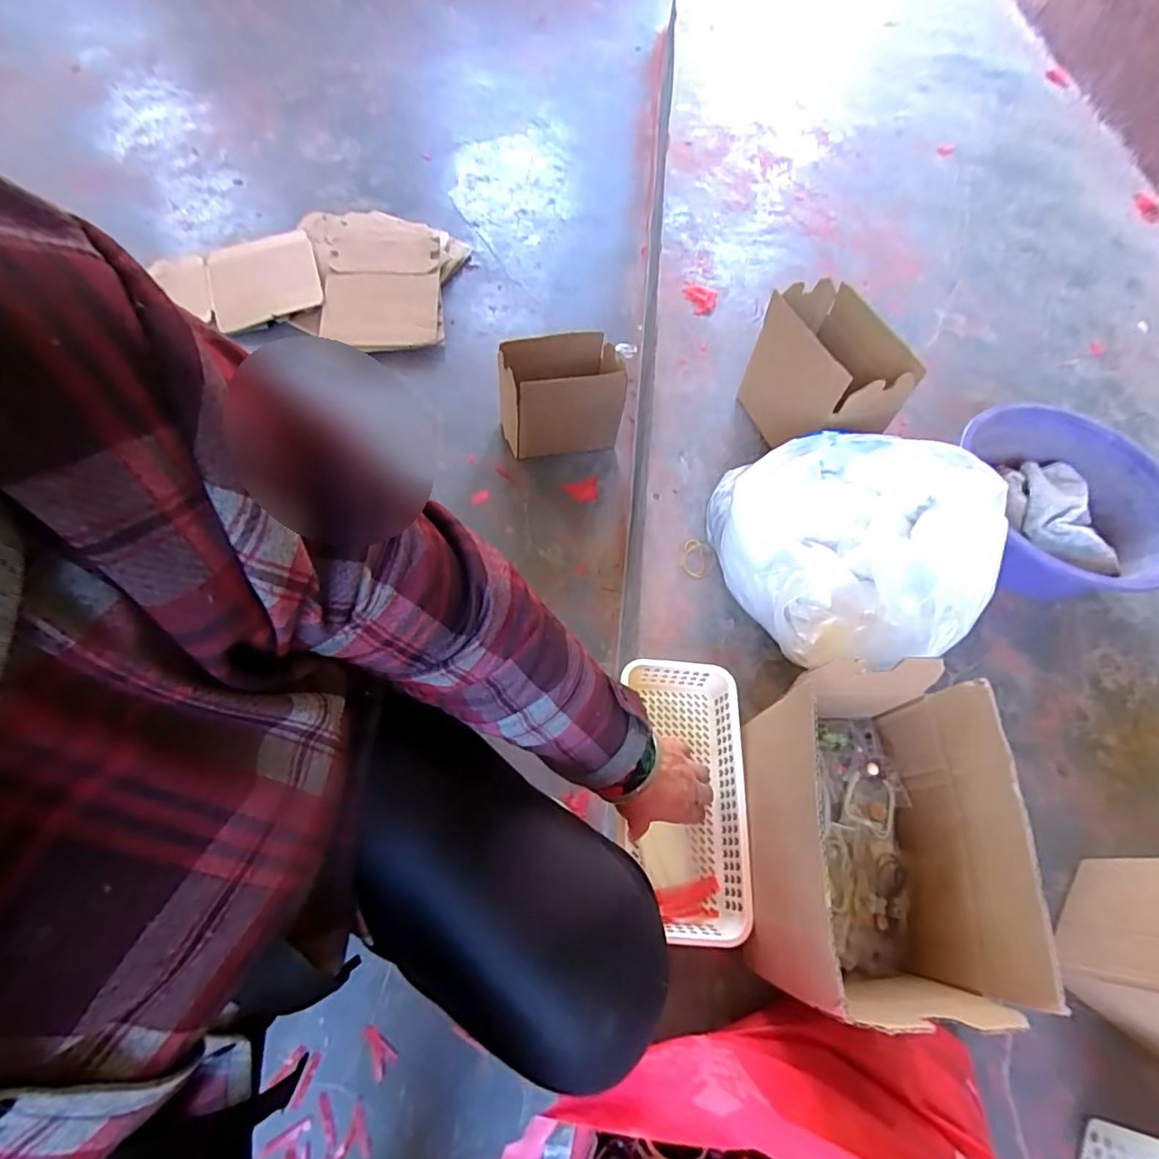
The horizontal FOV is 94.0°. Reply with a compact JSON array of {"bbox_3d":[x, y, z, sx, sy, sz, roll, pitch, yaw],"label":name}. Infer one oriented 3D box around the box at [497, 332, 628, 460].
[{"bbox_3d":[-0.038,-0.323,0.988,0.208,0.193,0.120,-7,63,-8],"label":"box"}]

